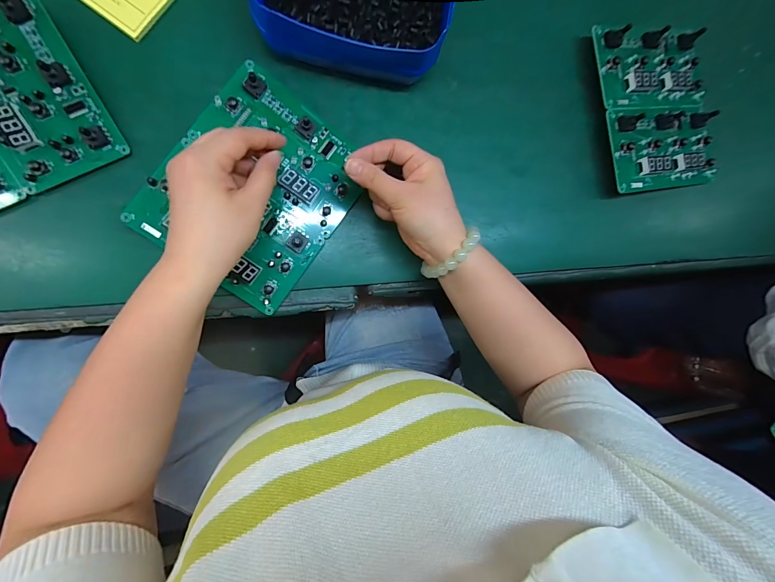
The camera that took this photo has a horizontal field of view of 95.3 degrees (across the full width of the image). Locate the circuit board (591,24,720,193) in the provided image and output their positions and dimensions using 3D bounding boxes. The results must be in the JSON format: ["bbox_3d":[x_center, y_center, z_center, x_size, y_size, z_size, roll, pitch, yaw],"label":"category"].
[{"bbox_3d":[0.345,-0.231,0.442,0.161,0.029,0.198,-10,90,-8],"label":"circuit board"}]

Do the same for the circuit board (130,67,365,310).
[{"bbox_3d":[-0.134,-0.104,0.363,0.167,0.028,0.200,36,85,-6],"label":"circuit board"}]

